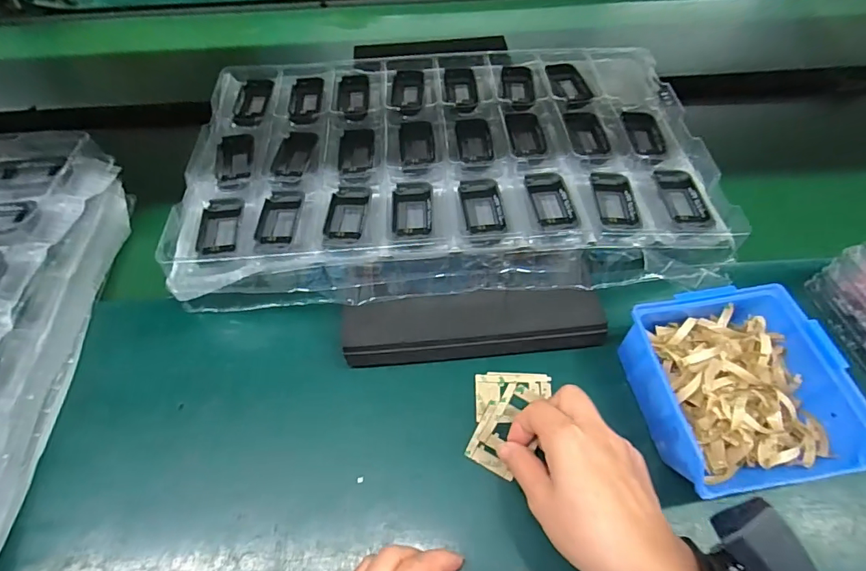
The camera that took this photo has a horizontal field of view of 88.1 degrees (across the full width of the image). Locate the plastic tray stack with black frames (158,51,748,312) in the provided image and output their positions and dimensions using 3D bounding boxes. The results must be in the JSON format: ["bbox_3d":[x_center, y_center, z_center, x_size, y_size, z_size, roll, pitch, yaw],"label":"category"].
[{"bbox_3d":[0.017,-0.136,0.473,0.517,0.043,0.323,-3,56,0],"label":"plastic tray stack with black frames"}]

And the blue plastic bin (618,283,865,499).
[{"bbox_3d":[0.226,0.080,0.342,0.125,0.071,0.135,-9,57,-4],"label":"blue plastic bin"}]

